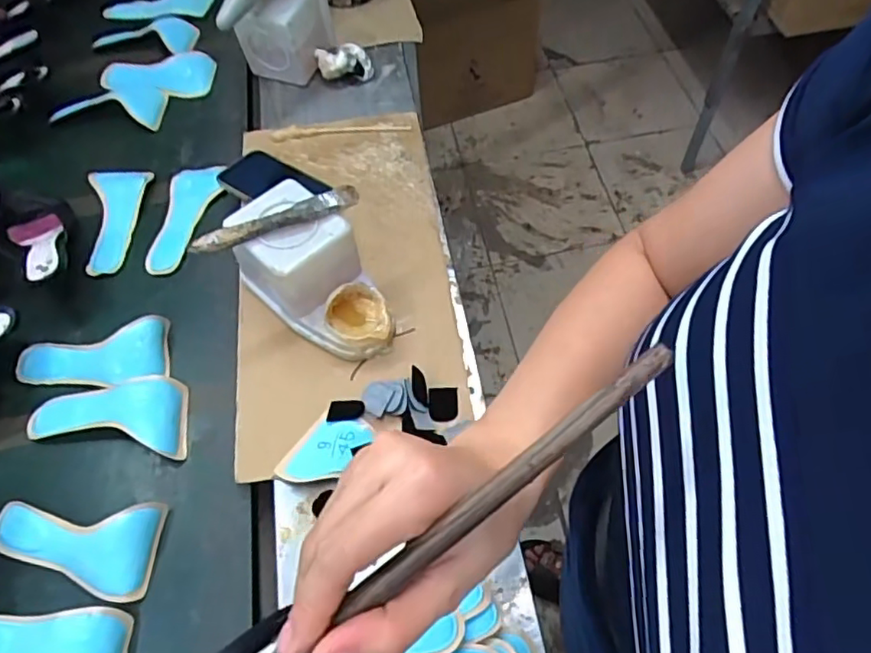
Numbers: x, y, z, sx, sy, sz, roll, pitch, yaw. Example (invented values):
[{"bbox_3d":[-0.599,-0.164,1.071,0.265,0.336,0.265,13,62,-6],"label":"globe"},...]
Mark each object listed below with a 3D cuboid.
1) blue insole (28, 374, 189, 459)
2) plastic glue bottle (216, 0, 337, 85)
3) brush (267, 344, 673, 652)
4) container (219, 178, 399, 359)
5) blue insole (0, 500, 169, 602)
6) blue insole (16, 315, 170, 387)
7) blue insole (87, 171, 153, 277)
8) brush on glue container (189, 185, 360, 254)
[{"bbox_3d":[-0.364,0.096,0.663,0.187,0.023,0.084,2,59,5],"label":"blue insole"},{"bbox_3d":[-0.227,-0.454,0.852,0.110,0.198,0.142,9,60,9],"label":"plastic glue bottle"},{"bbox_3d":[-0.021,0.097,0.224,0.270,0.008,0.016,-40,62,4],"label":"brush"},{"bbox_3d":[-0.128,-0.054,0.652,0.184,0.113,0.104,38,68,23],"label":"container"},{"bbox_3d":[-0.367,0.213,0.587,0.174,0.029,0.086,2,59,5],"label":"blue insole"},{"bbox_3d":[-0.409,0.040,0.700,0.195,0.046,0.084,-9,59,-2],"label":"blue insole"},{"bbox_3d":[-0.442,-0.148,0.820,0.073,0.026,0.172,-7,58,0],"label":"blue insole"},{"bbox_3d":[-0.166,-0.113,0.622,0.174,0.022,0.024,-24,60,-11],"label":"brush on glue container"}]

